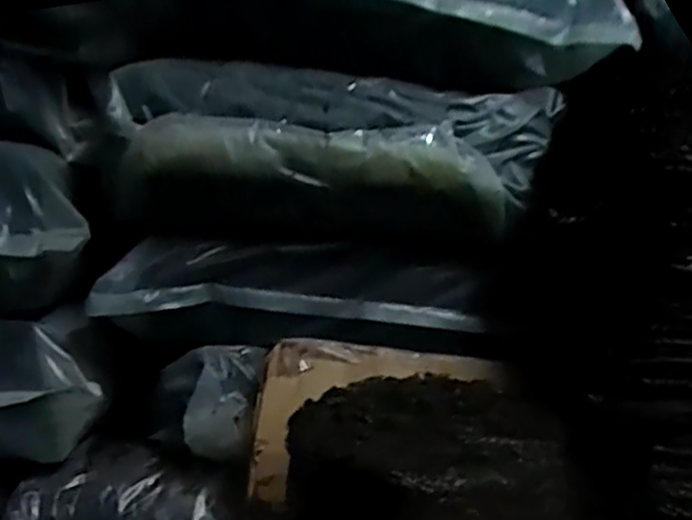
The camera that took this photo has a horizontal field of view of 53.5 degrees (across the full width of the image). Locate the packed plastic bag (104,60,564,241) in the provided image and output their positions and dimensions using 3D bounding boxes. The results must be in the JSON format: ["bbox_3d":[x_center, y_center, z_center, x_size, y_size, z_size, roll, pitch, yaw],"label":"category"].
[{"bbox_3d":[-0.027,-0.117,0.822,0.526,0.200,0.142,8,11,5],"label":"packed plastic bag"}]

